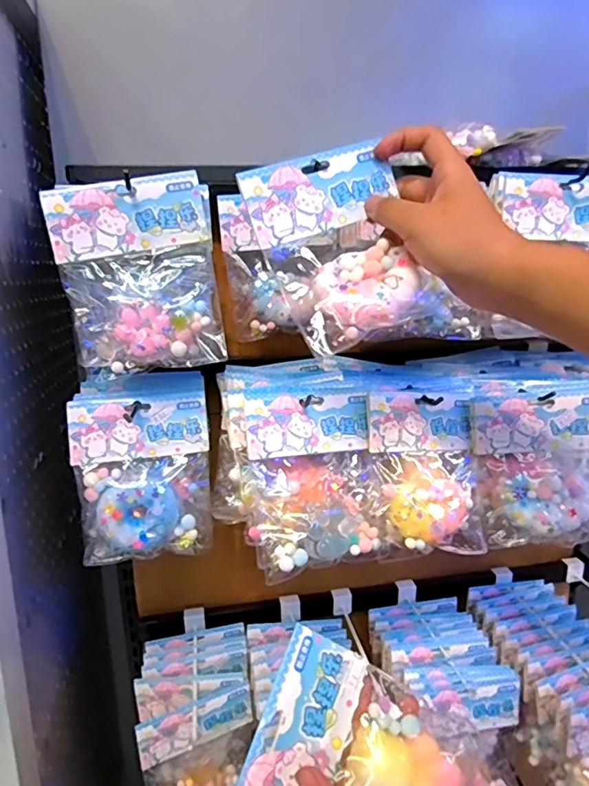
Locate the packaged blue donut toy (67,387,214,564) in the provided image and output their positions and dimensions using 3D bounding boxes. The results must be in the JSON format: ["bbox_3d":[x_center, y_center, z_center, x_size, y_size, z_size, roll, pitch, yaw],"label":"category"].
[{"bbox_3d":[-0.147,0.080,0.508,0.125,0.149,0.063,-5,15,-17],"label":"packaged blue donut toy"}]

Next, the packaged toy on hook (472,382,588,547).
[{"bbox_3d":[0.254,0.074,0.536,0.134,0.162,0.046,-2,1,11],"label":"packaged toy on hook"}]

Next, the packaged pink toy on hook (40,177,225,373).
[{"bbox_3d":[-0.133,-0.099,0.441,0.131,0.154,0.025,-4,14,-11],"label":"packaged pink toy on hook"}]

